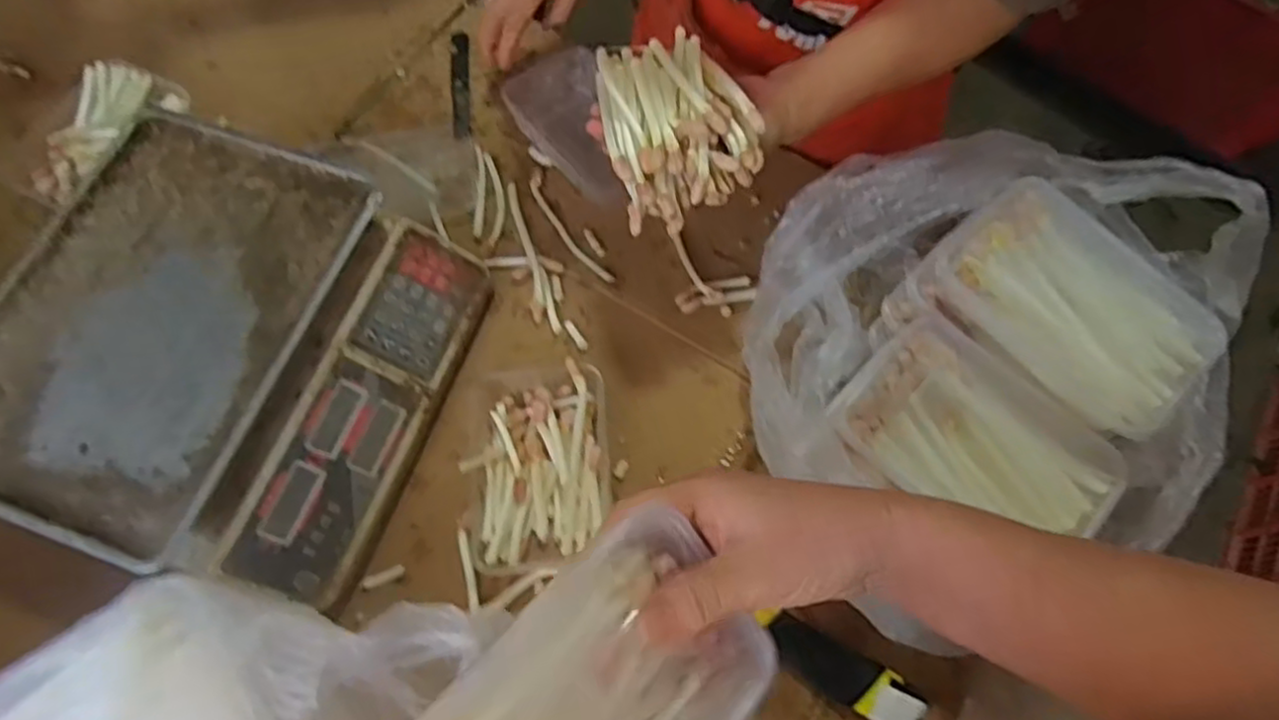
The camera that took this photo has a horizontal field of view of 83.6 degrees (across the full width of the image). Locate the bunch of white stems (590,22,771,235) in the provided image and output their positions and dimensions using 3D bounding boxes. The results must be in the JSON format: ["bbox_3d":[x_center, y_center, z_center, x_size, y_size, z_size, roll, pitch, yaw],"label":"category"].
[{"bbox_3d":[0.026,-0.177,0.550,0.106,0.053,0.137,-18,85,-2],"label":"bunch of white stems"}]

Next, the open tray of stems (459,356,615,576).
[{"bbox_3d":[-0.084,0.091,0.606,0.116,0.036,0.166,-5,69,-3],"label":"open tray of stems"}]

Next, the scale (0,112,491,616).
[{"bbox_3d":[-0.334,-0.002,0.590,0.310,0.106,0.330,18,69,6],"label":"scale"}]

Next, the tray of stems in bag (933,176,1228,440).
[{"bbox_3d":[0.297,-0.036,0.495,0.171,0.048,0.119,42,74,14],"label":"tray of stems in bag"}]

